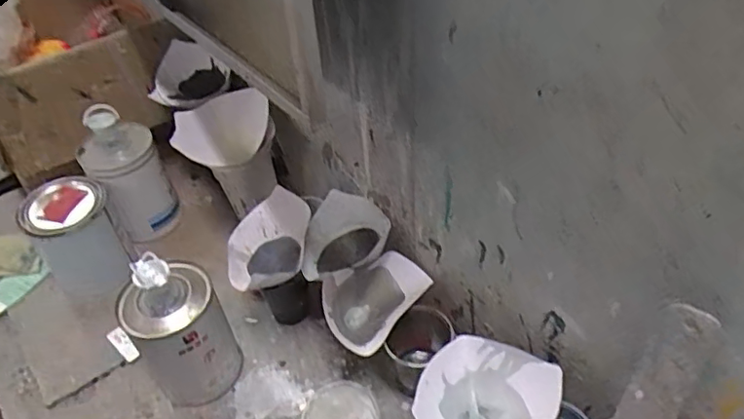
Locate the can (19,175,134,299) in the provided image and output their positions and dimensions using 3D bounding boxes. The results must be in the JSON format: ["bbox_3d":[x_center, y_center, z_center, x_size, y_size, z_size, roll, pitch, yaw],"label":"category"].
[{"bbox_3d":[-0.393,0.036,0.768,0.102,0.124,0.128,-35,53,-25],"label":"can"}]

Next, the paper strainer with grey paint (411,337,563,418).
[{"bbox_3d":[0.101,0.185,0.529,0.112,0.081,0.112,-2,46,3],"label":"paper strainer with grey paint"}]

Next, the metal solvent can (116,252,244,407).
[{"bbox_3d":[-0.210,0.131,0.628,0.097,0.177,0.093,-31,51,-22],"label":"metal solvent can"}]

